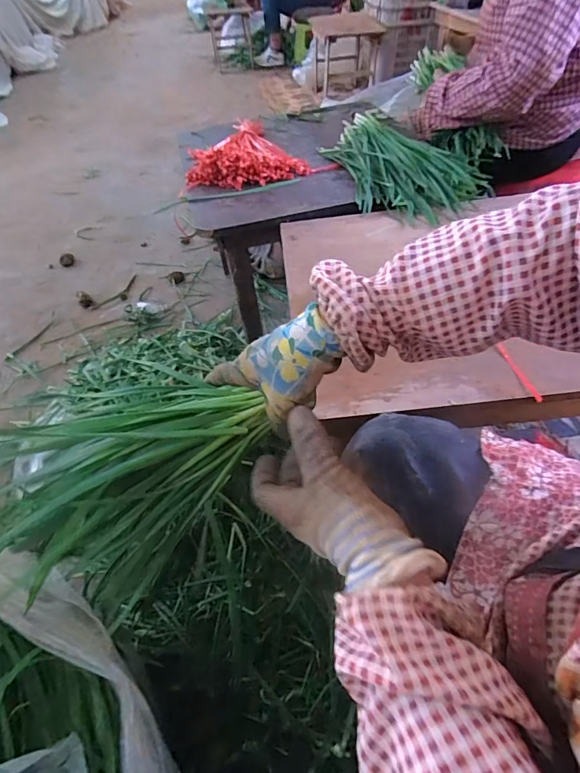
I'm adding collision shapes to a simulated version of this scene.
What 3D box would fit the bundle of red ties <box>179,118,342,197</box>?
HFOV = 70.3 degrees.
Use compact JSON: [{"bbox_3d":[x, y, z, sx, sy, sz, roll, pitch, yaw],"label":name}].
[{"bbox_3d":[-0.089,-0.559,0.958,0.317,0.065,0.301,-12,49,-5],"label":"bundle of red ties"}]

